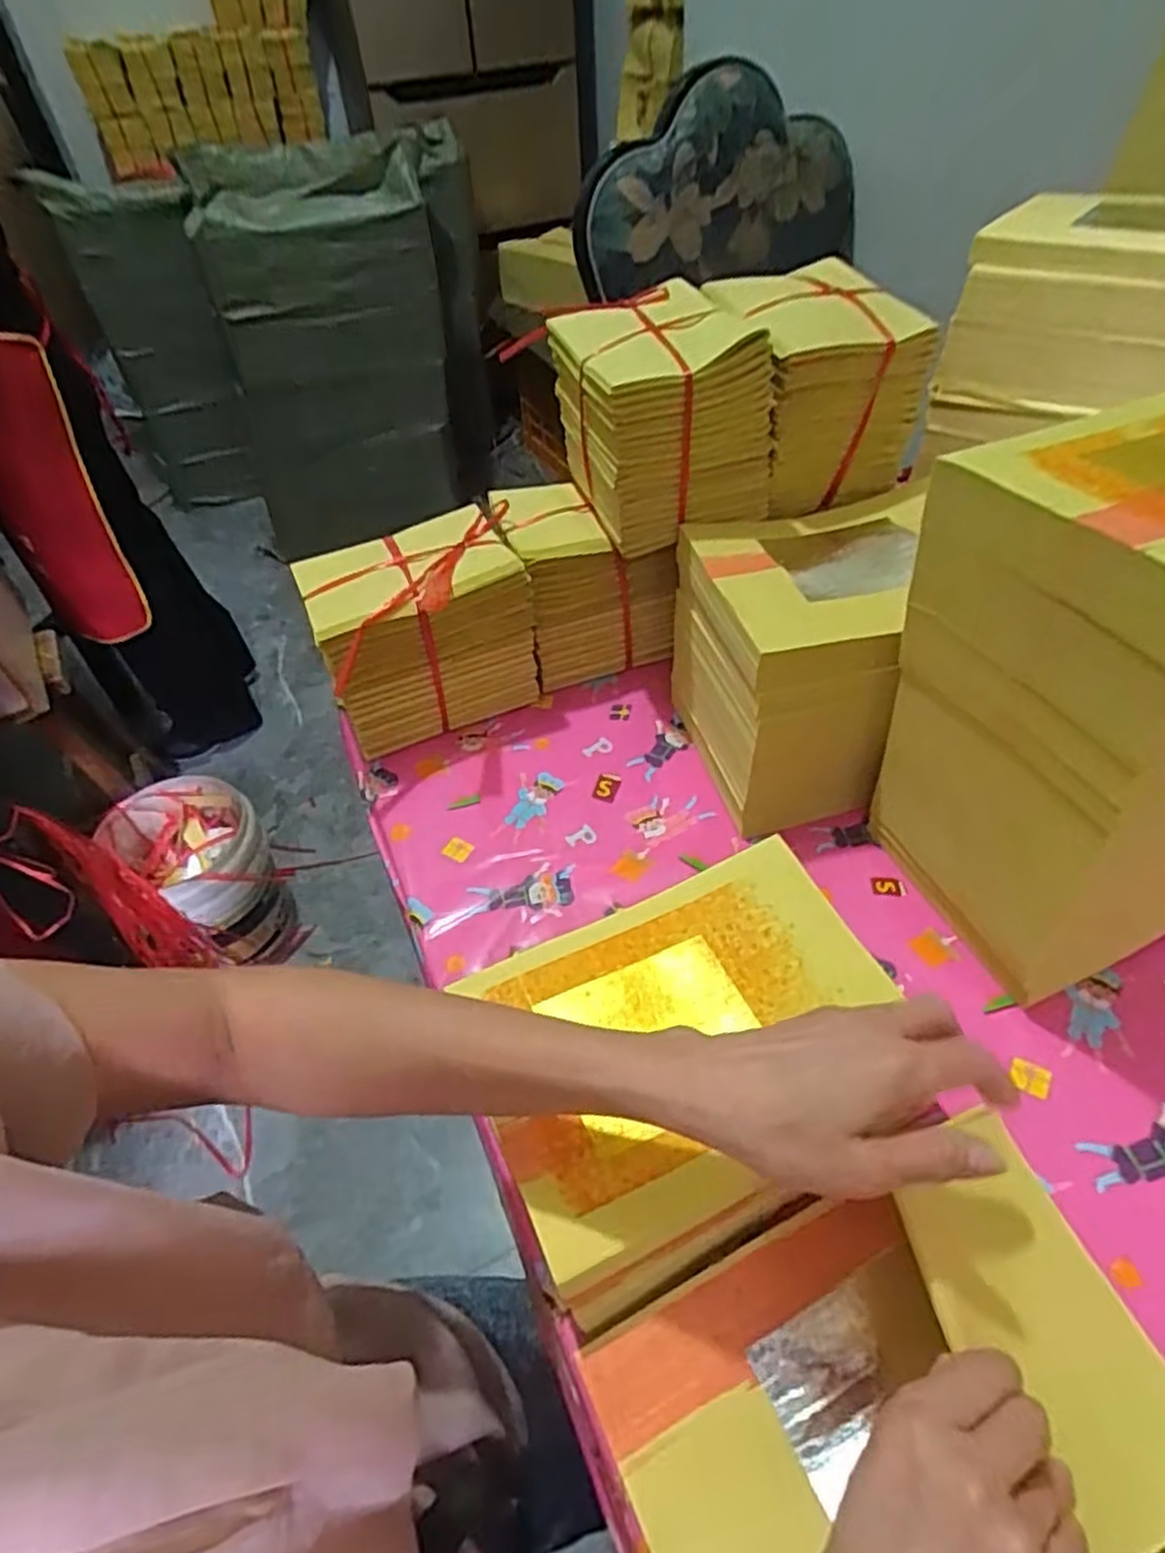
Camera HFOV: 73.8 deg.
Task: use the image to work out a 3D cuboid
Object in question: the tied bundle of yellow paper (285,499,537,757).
[{"bbox_3d":[-0.130,-0.120,0.651,0.168,0.142,0.129,-19,50,-12],"label":"tied bundle of yellow paper"}]

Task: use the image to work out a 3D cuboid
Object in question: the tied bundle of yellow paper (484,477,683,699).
[{"bbox_3d":[0.002,-0.168,0.686,0.123,0.144,0.115,-17,49,-11],"label":"tied bundle of yellow paper"}]

